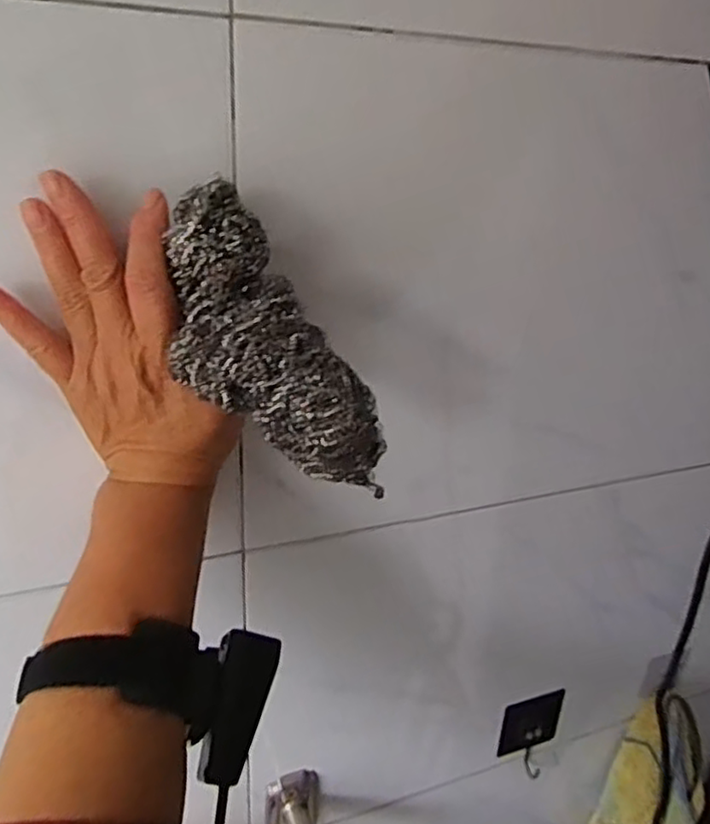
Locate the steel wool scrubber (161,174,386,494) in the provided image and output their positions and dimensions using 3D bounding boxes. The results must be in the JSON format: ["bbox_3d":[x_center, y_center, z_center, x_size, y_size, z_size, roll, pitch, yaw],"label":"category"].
[{"bbox_3d":[-0.042,-0.030,0.300,0.048,0.044,0.146,-25,80,-47],"label":"steel wool scrubber"}]

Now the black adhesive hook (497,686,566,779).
[{"bbox_3d":[0.166,0.306,0.640,0.065,0.084,0.016,-2,10,-17],"label":"black adhesive hook"}]

